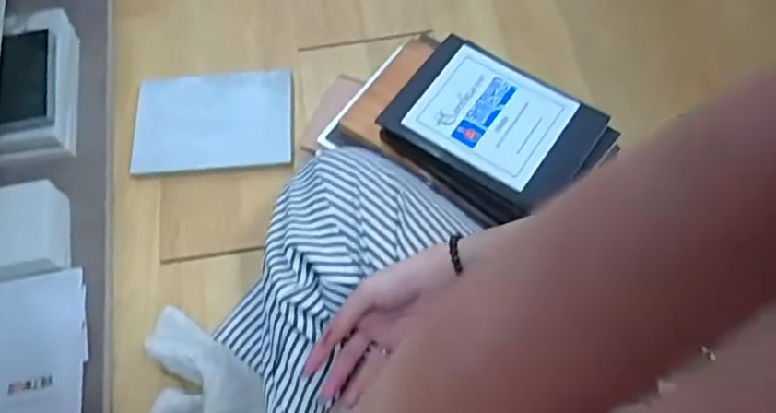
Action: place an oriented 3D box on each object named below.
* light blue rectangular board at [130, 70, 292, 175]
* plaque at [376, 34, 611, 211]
[{"bbox_3d":[-0.226,-0.113,0.821,0.199,0.014,0.139,-3,70,-1],"label":"light blue rectangular board"},{"bbox_3d":[0.115,-0.095,0.681,0.202,0.010,0.143,33,70,15],"label":"plaque"}]

